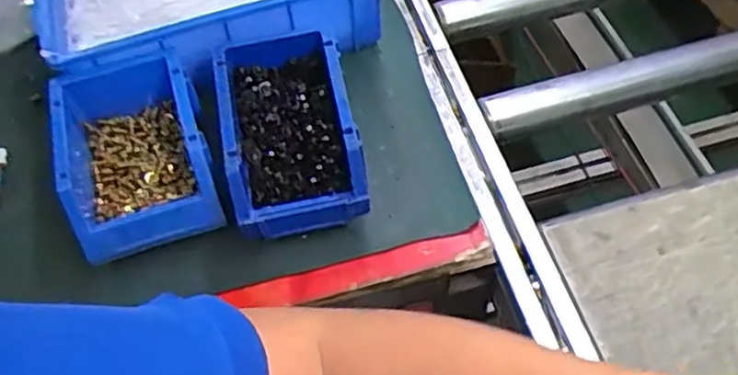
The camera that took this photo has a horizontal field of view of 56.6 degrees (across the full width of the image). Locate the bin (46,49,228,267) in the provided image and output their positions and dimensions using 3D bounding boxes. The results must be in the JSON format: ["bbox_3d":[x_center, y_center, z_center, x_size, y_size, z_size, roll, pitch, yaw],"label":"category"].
[{"bbox_3d":[-0.184,-0.027,0.535,0.106,0.061,0.146,-19,55,-8],"label":"bin"}]

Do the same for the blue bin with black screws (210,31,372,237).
[{"bbox_3d":[-0.062,-0.043,0.549,0.100,0.075,0.153,-11,55,-2],"label":"blue bin with black screws"}]

